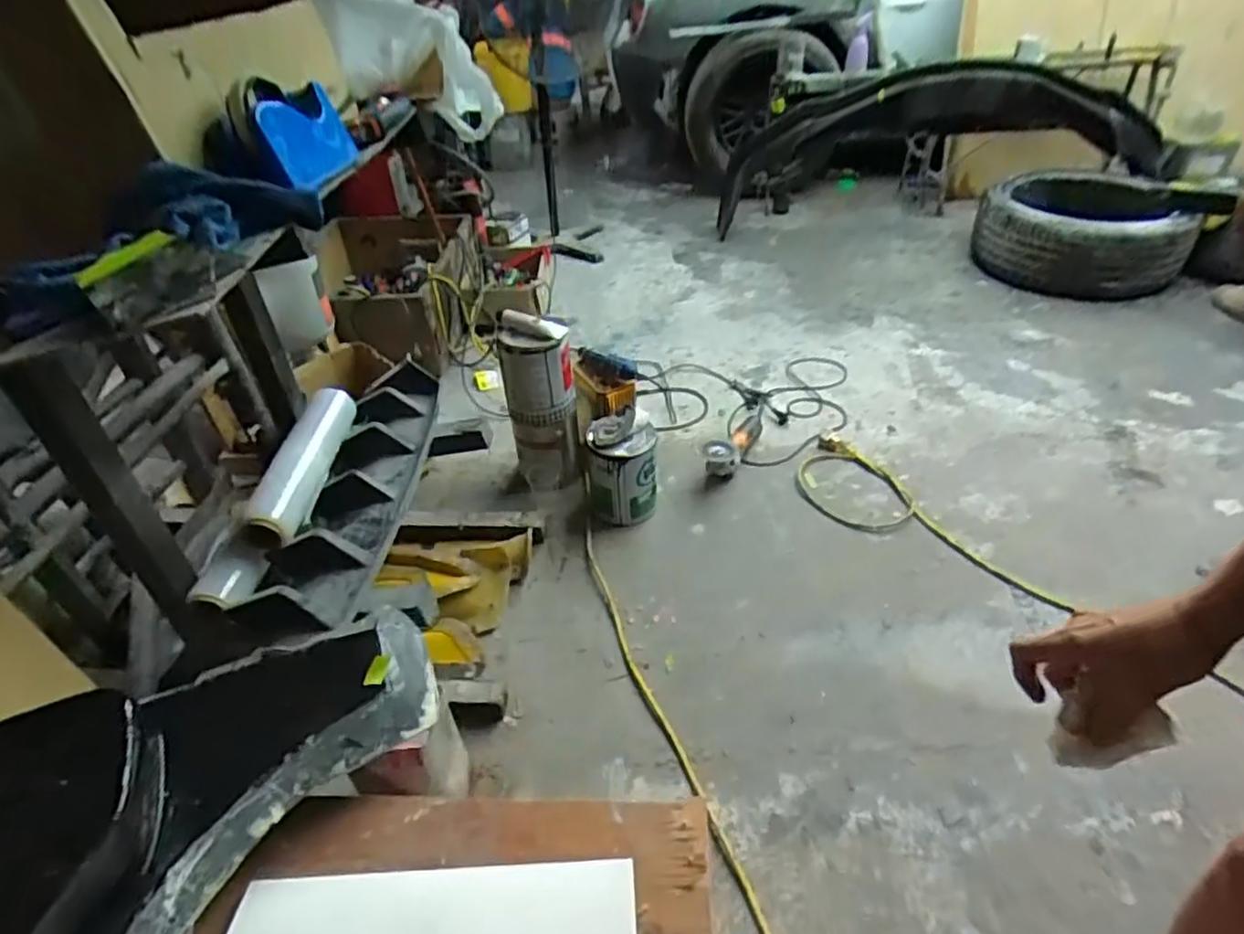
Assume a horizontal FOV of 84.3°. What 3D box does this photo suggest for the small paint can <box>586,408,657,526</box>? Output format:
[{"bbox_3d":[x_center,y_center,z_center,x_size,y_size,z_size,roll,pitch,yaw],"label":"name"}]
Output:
[{"bbox_3d":[0.001,0.016,1.607,0.155,0.224,0.168,-2,38,2],"label":"small paint can"}]

